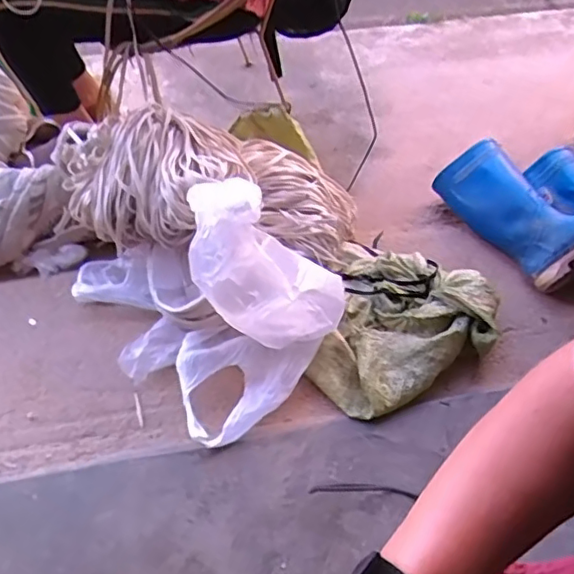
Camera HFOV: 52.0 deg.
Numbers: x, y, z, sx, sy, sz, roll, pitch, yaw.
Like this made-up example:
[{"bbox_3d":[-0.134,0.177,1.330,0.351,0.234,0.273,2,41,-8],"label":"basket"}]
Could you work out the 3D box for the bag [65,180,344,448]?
[{"bbox_3d":[-0.142,-0.027,0.940,0.419,0.300,0.324,37,60,23],"label":"bag"}]

